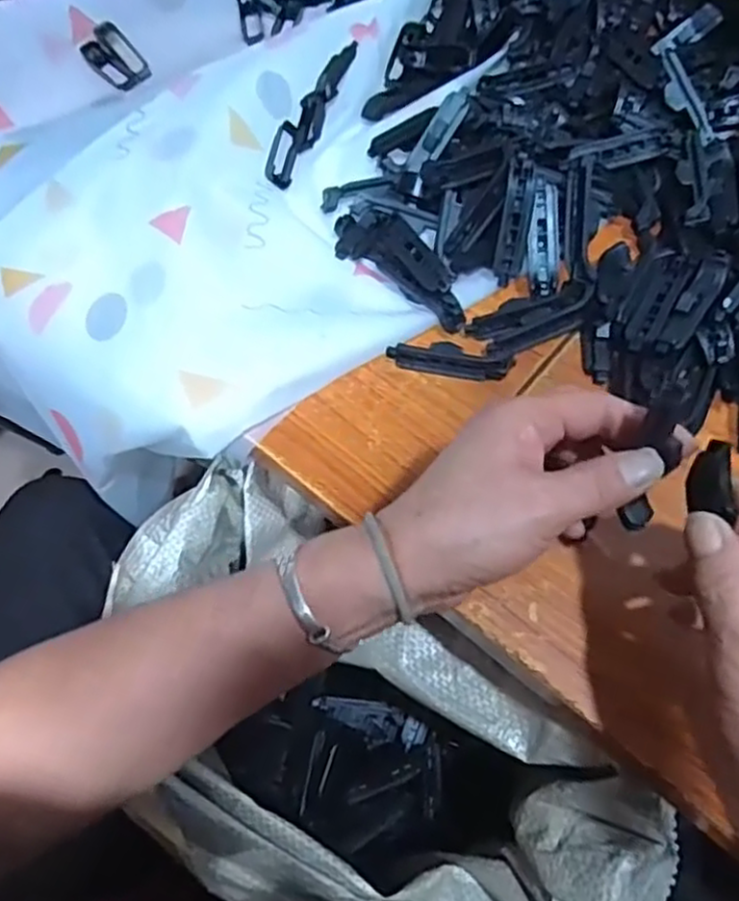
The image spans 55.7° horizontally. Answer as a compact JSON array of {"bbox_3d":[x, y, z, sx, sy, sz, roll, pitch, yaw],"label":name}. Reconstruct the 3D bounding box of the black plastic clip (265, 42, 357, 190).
[{"bbox_3d":[-0.042,-0.245,0.507,0.025,0.007,0.132,28,74,-5],"label":"black plastic clip"}]

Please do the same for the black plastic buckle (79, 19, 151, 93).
[{"bbox_3d":[-0.201,-0.310,0.554,0.057,0.012,0.036,43,89,2],"label":"black plastic buckle"}]

